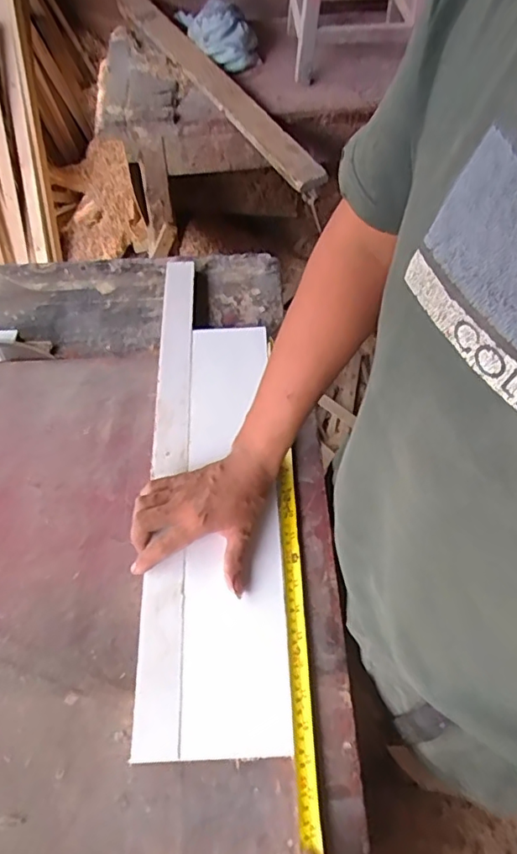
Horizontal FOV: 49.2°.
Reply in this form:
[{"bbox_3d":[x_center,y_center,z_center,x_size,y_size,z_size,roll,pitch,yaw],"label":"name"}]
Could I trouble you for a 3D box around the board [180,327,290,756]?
[{"bbox_3d":[-0.032,0.077,0.628,0.102,0.023,0.492,-5,56,0],"label":"board"}]

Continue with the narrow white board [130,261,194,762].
[{"bbox_3d":[-0.104,0.022,0.661,0.049,0.015,0.629,-5,56,1],"label":"narrow white board"}]

